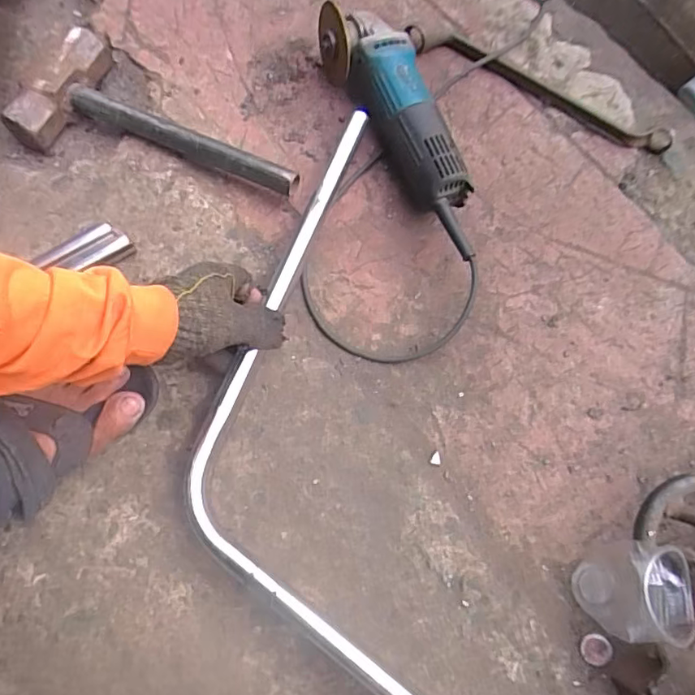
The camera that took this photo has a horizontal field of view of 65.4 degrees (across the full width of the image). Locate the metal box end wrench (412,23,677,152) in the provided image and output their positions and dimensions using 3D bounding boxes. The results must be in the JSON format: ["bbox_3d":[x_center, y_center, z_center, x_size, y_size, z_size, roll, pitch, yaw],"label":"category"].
[{"bbox_3d":[0.215,-0.292,0.604,0.314,0.036,0.032,24,74,5],"label":"metal box end wrench"}]

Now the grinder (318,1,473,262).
[{"bbox_3d":[0.065,-0.238,0.579,0.073,0.078,0.316,-27,77,-9],"label":"grinder"}]

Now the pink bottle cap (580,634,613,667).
[{"bbox_3d":[0.213,0.259,0.463,0.025,0.006,0.024,1,74,-2],"label":"pink bottle cap"}]

